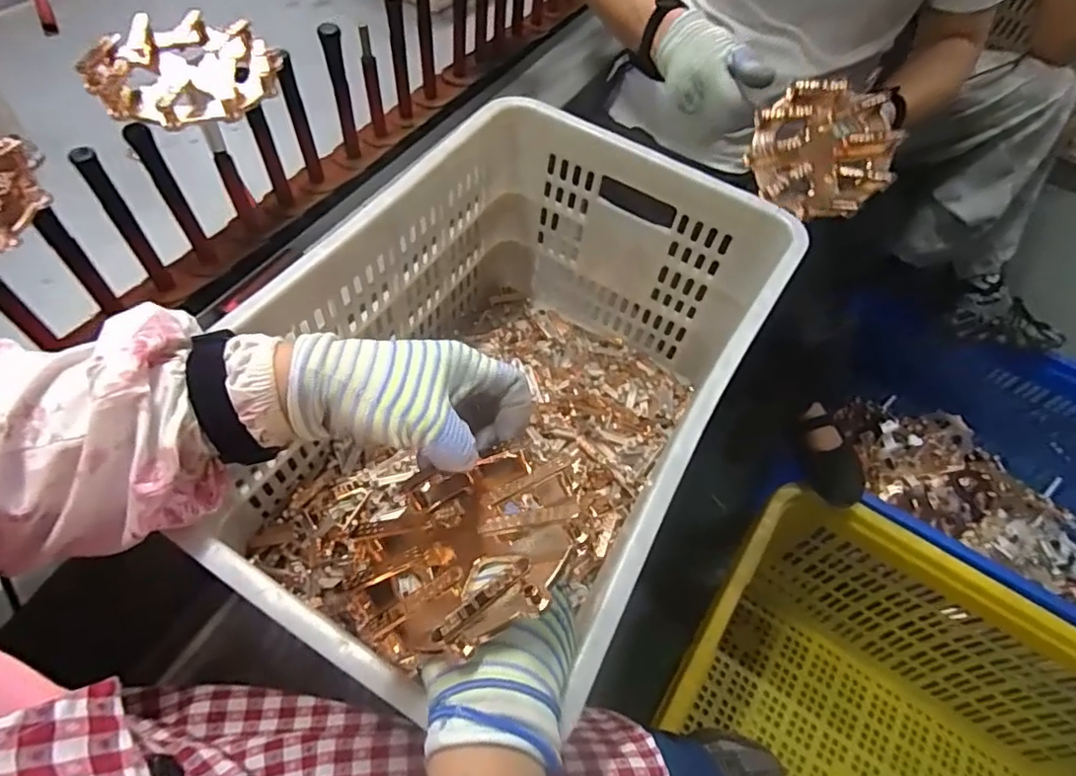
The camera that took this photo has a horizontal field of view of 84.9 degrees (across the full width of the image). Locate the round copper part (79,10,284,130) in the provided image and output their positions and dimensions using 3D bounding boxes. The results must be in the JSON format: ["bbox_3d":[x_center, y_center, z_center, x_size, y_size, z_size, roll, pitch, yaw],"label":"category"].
[{"bbox_3d":[-0.287,-0.260,0.478,0.138,0.023,0.131,1,56,-2],"label":"round copper part"}]

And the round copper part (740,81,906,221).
[{"bbox_3d":[0.280,-0.234,0.582,0.129,0.026,0.130,0,91,11],"label":"round copper part"}]

